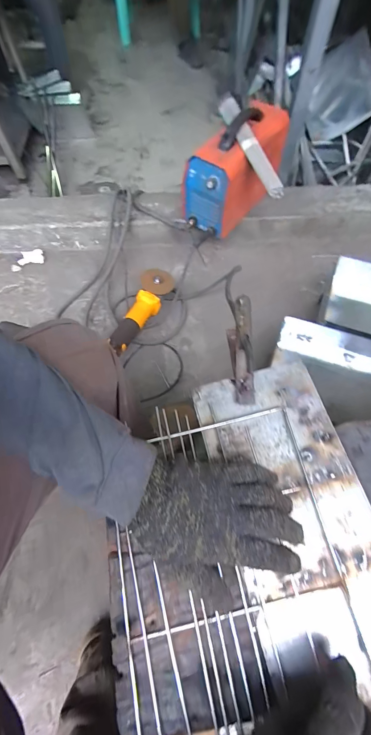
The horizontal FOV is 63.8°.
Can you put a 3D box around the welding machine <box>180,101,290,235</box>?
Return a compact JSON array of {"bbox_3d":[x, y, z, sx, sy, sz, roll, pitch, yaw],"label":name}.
[{"bbox_3d":[0.145,-0.572,0.871,0.159,0.244,0.316,41,72,18],"label":"welding machine"}]

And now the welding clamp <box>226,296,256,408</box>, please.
[{"bbox_3d":[0.077,-0.029,0.416,0.033,0.019,0.162,3,65,2],"label":"welding clamp"}]

